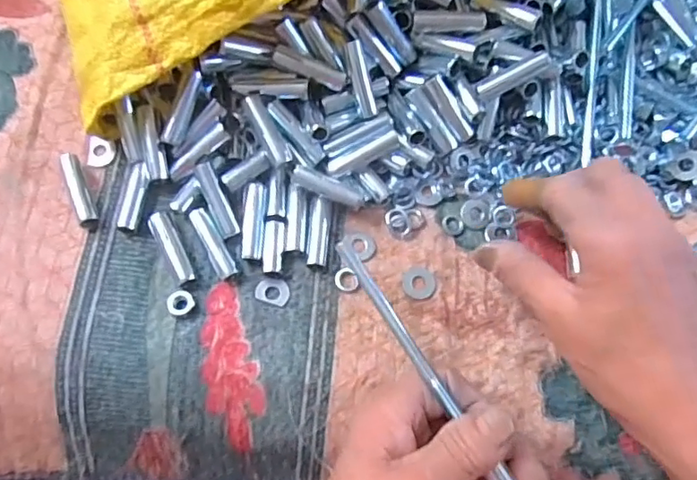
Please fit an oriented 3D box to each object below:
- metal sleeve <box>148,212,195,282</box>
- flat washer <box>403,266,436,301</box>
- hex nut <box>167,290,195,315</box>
[{"bbox_3d":[-0.096,0.004,0.315,0.010,0.008,0.042,-28,75,-13],"label":"metal sleeve"},{"bbox_3d":[0.040,0.024,0.328,0.018,0.004,0.019,-7,69,-6],"label":"flat washer"},{"bbox_3d":[-0.089,0.034,0.308,0.013,0.007,0.013,-39,77,-15],"label":"hex nut"}]

